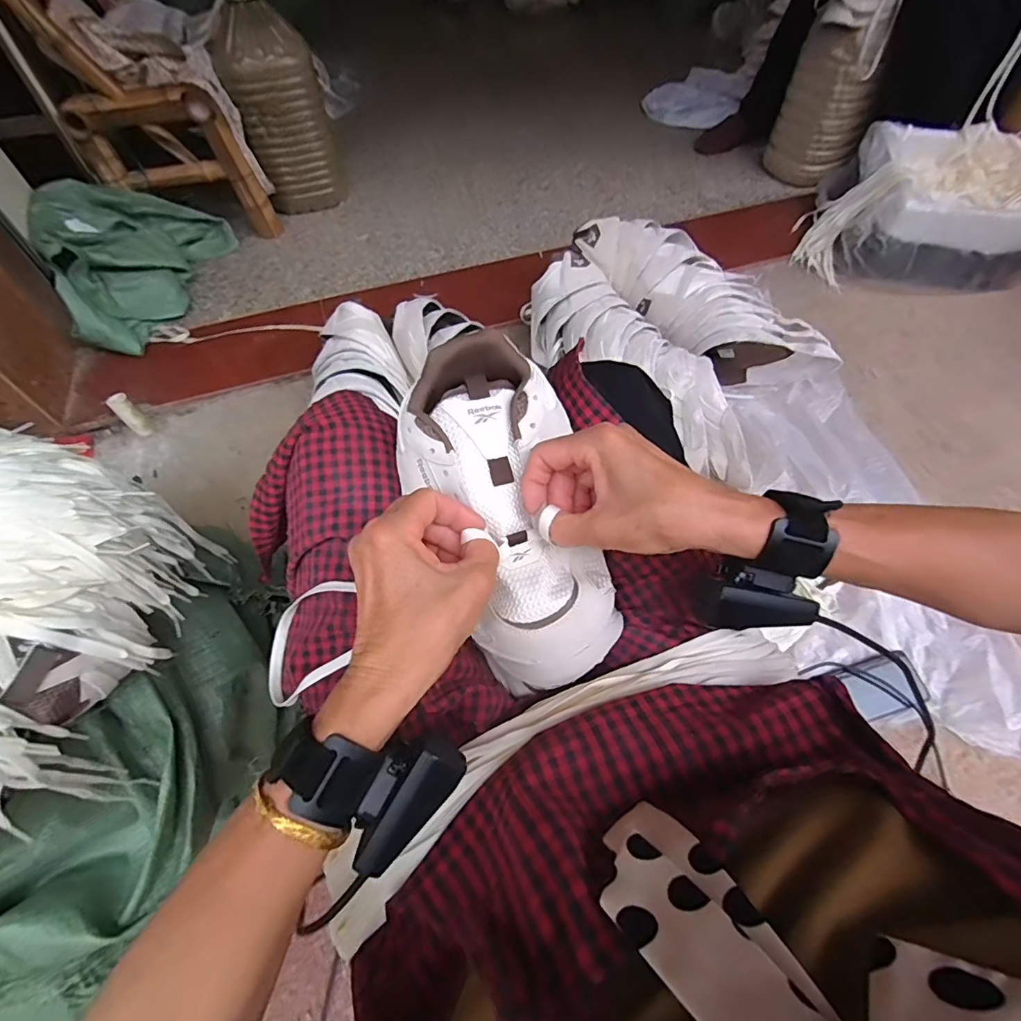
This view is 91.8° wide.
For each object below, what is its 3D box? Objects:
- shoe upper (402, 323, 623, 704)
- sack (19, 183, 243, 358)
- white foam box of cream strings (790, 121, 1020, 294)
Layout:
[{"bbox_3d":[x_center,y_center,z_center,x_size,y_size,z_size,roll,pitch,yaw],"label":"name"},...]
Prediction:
[{"bbox_3d":[0.001,0.001,0.369,0.120,0.069,0.265,-20,88,-11],"label":"shoe upper"},{"bbox_3d":[-0.754,-0.533,1.036,0.330,0.162,0.382,-26,61,-14],"label":"sack"},{"bbox_3d":[0.881,-0.626,1.052,0.445,0.218,0.260,6,58,5],"label":"white foam box of cream strings"}]

